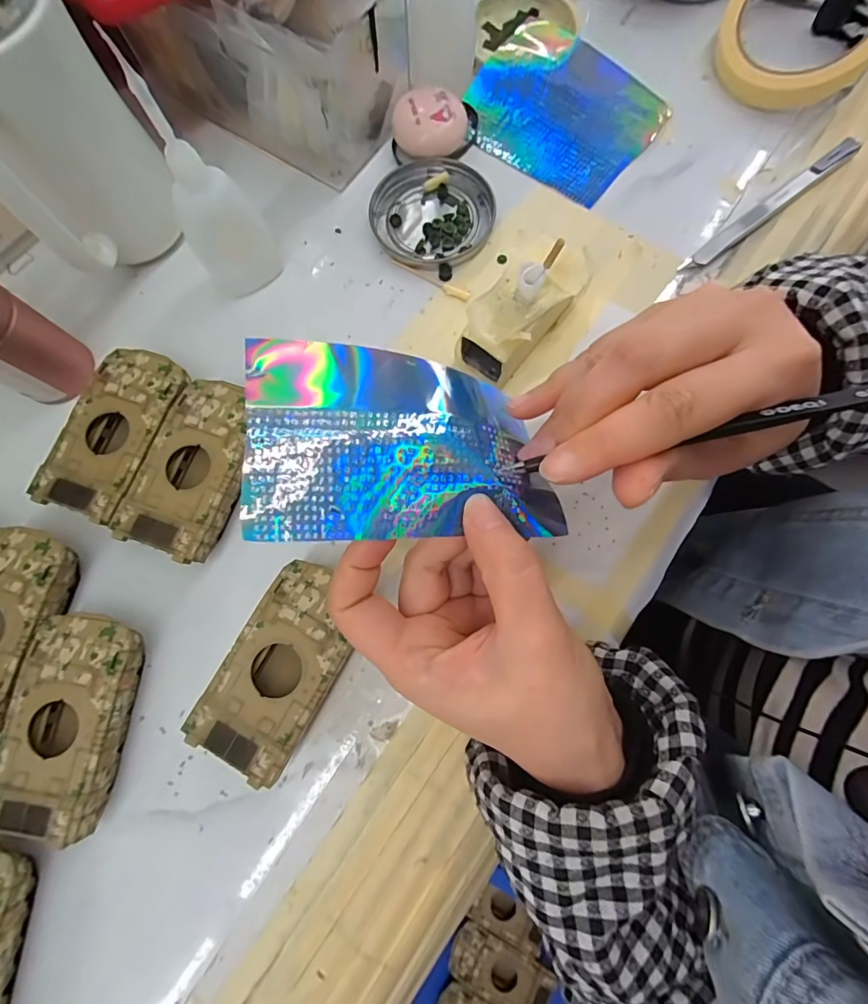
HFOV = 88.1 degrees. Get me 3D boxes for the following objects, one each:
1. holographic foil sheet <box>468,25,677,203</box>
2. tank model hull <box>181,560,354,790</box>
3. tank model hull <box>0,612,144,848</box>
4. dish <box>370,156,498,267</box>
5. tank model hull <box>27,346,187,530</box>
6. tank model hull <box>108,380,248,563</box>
[{"bbox_3d":[0.085,-0.271,0.309,0.126,0.010,0.104,41,82,11],"label":"holographic foil sheet"},{"bbox_3d":[-0.073,0.081,0.226,0.051,0.026,0.094,28,80,9],"label":"tank model hull"},{"bbox_3d":[-0.177,0.106,0.223,0.051,0.025,0.094,7,78,4],"label":"tank model hull"},{"bbox_3d":[-0.001,-0.188,0.293,0.078,0.008,0.075,-1,77,3],"label":"dish"},{"bbox_3d":[-0.176,-0.038,0.256,0.049,0.025,0.095,19,79,7],"label":"tank model hull"},{"bbox_3d":[-0.127,-0.018,0.250,0.055,0.027,0.095,18,79,7],"label":"tank model hull"}]

